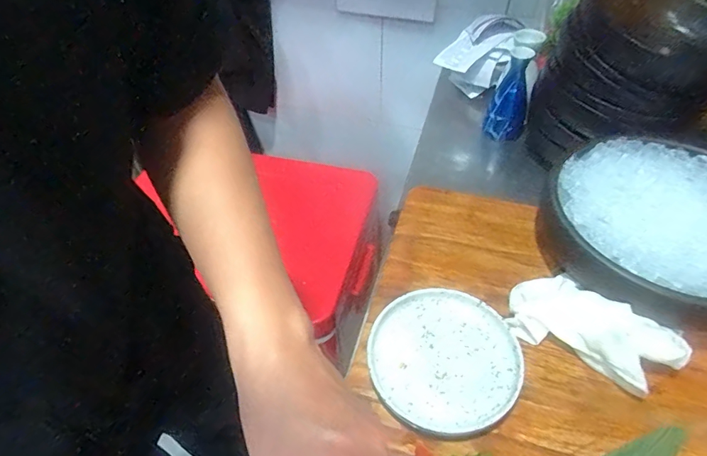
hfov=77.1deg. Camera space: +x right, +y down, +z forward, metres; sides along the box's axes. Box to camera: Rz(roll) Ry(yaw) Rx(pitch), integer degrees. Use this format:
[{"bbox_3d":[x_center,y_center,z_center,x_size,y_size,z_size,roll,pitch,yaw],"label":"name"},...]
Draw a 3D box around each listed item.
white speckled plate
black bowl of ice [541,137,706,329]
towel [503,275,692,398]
[{"bbox_3d":[0.082,0.122,0.412,0.133,0.020,0.133,-1,48,1],"label":"white speckled plate"},{"bbox_3d":[0.326,0.009,0.465,0.232,0.079,0.221,-1,48,1],"label":"black bowl of ice"},{"bbox_3d":[0.220,0.091,0.413,0.142,0.045,0.072,30,56,26],"label":"towel"}]

